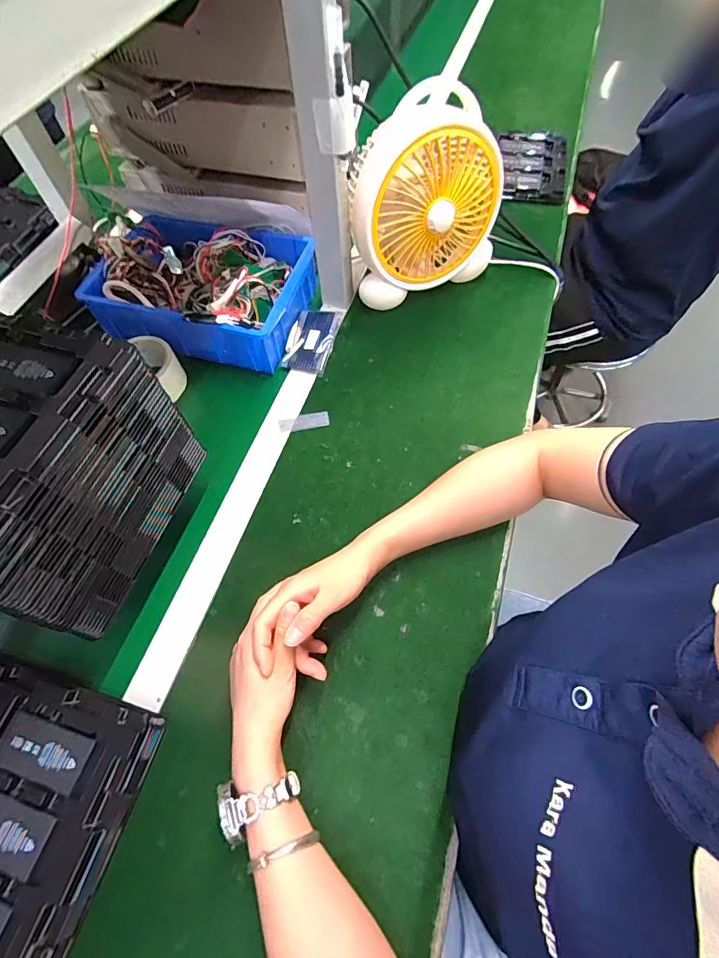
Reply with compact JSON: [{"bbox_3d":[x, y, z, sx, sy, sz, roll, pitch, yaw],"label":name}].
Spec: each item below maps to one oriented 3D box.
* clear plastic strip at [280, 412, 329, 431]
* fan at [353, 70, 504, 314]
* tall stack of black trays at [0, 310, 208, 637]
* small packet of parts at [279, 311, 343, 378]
[{"bbox_3d":[-0.074,-0.076,0.594,0.067,0.004,0.022,-7,68,2],"label":"clear plastic strip"},{"bbox_3d":[0.092,-0.373,0.611,0.210,0.227,0.099,-22,63,-10],"label":"fan"},{"bbox_3d":[-0.338,-0.021,0.408,0.271,0.157,0.209,17,64,10],"label":"tall stack of black trays"},{"bbox_3d":[-0.070,-0.207,0.656,0.066,0.011,0.115,9,63,7],"label":"small packet of parts"}]

